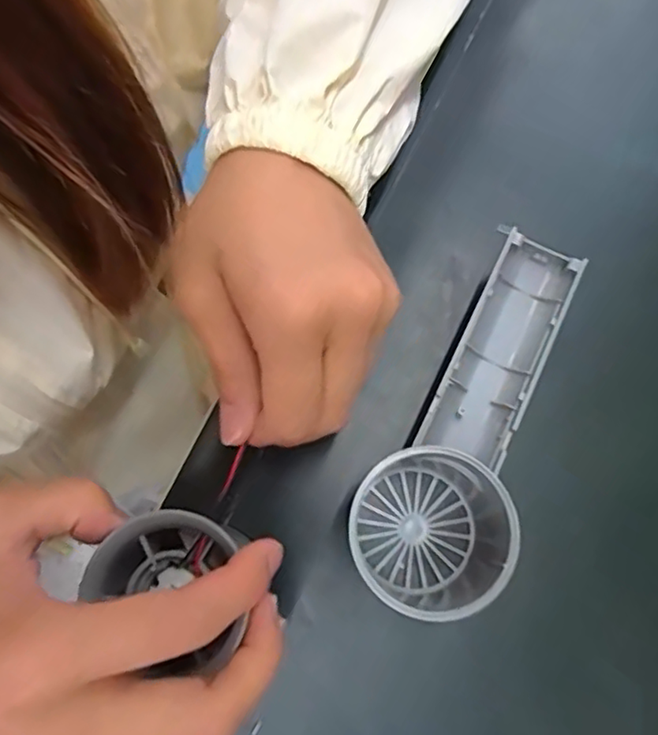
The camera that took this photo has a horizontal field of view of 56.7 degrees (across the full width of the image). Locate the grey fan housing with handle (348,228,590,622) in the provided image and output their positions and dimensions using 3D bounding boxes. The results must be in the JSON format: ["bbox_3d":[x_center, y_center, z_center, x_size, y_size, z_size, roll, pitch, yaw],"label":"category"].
[{"bbox_3d":[0.058,0.024,0.238,0.067,0.054,0.172,23,88,6],"label":"grey fan housing with handle"}]

